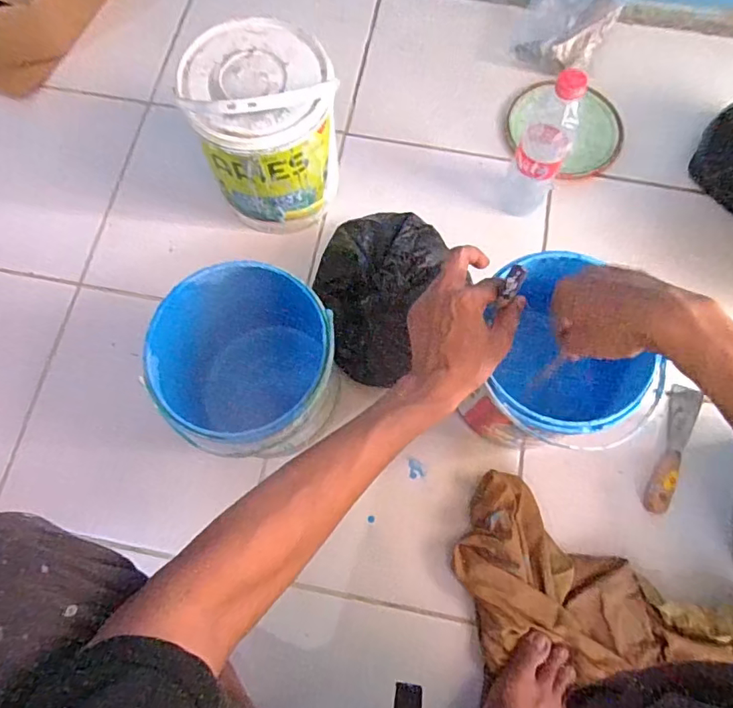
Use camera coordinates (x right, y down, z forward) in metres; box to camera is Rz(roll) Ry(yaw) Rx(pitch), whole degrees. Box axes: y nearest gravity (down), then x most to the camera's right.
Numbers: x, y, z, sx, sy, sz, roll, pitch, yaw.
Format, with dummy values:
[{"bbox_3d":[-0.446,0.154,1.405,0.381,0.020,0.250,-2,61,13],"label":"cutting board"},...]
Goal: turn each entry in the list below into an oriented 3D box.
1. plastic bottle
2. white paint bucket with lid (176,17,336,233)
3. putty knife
[{"bbox_3d":[0.220,-0.251,0.629,0.058,0.214,0.062,0,74,0],"label":"plastic bottle"},{"bbox_3d":[-0.122,-0.280,0.632,0.158,0.225,0.158,0,74,0],"label":"white paint bucket with lid"},{"bbox_3d":[0.376,0.115,0.618,0.033,0.019,0.164,23,75,6],"label":"putty knife"}]

